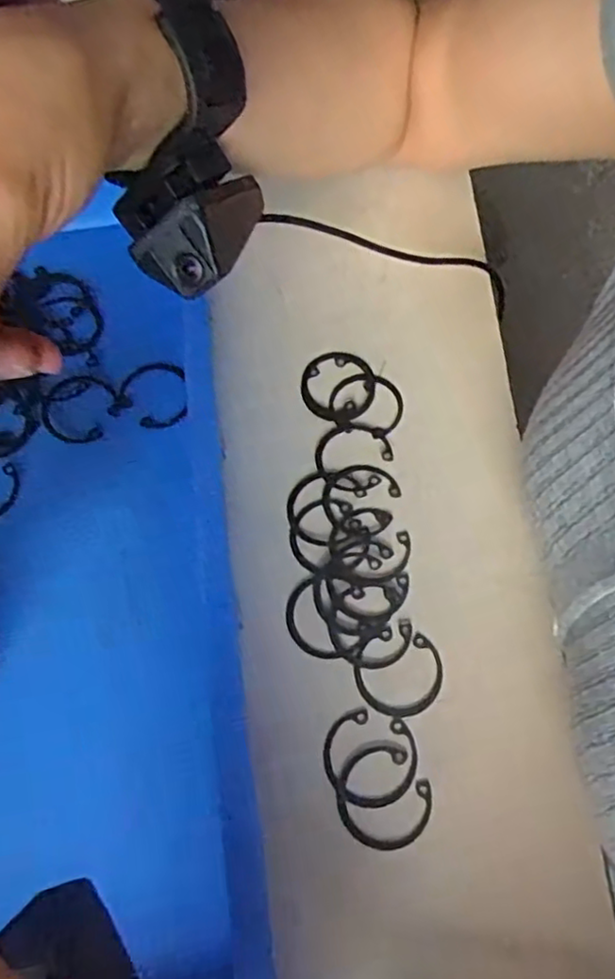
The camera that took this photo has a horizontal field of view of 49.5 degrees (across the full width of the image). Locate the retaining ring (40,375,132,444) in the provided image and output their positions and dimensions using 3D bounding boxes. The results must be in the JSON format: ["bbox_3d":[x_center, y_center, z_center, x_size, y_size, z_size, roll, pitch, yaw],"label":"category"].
[{"bbox_3d":[-0.110,-0.040,0.323,0.034,0.004,0.037,0,66,0],"label":"retaining ring"}]

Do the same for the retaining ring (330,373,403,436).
[{"bbox_3d":[0.029,-0.043,0.328,0.035,0.004,0.034,0,66,0],"label":"retaining ring"}]

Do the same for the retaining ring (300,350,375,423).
[{"bbox_3d":[0.015,-0.053,0.331,0.036,0.004,0.041,-3,66,1],"label":"retaining ring"}]

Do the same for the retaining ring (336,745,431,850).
[{"bbox_3d":[0.029,0.118,0.256,0.035,0.004,0.035,0,66,0],"label":"retaining ring"}]

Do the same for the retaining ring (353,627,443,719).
[{"bbox_3d":[0.037,0.075,0.275,0.036,0.004,0.035,0,66,0],"label":"retaining ring"}]

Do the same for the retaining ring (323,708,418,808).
[{"bbox_3d":[0.024,0.105,0.262,0.035,0.004,0.034,-1,66,2],"label":"retaining ring"}]

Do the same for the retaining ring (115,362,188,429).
[{"bbox_3d":[-0.074,-0.048,0.327,0.035,0.004,0.033,0,66,0],"label":"retaining ring"}]

